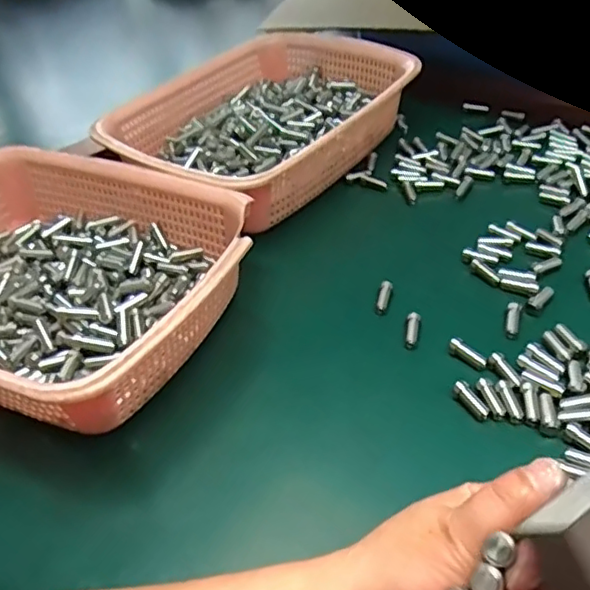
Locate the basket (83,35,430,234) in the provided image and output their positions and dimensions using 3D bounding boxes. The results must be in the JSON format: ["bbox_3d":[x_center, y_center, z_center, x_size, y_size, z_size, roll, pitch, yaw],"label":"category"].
[{"bbox_3d":[-0.026,-0.174,0.612,0.207,0.069,0.299,23,50,30],"label":"basket"}]

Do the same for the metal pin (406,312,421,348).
[{"bbox_3d":[0.083,0.024,0.428,0.009,0.005,0.028,4,43,12],"label":"metal pin"}]

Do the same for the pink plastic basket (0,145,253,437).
[{"bbox_3d":[-0.182,-0.013,0.450,0.282,0.073,0.211,17,47,25],"label":"pink plastic basket"}]

